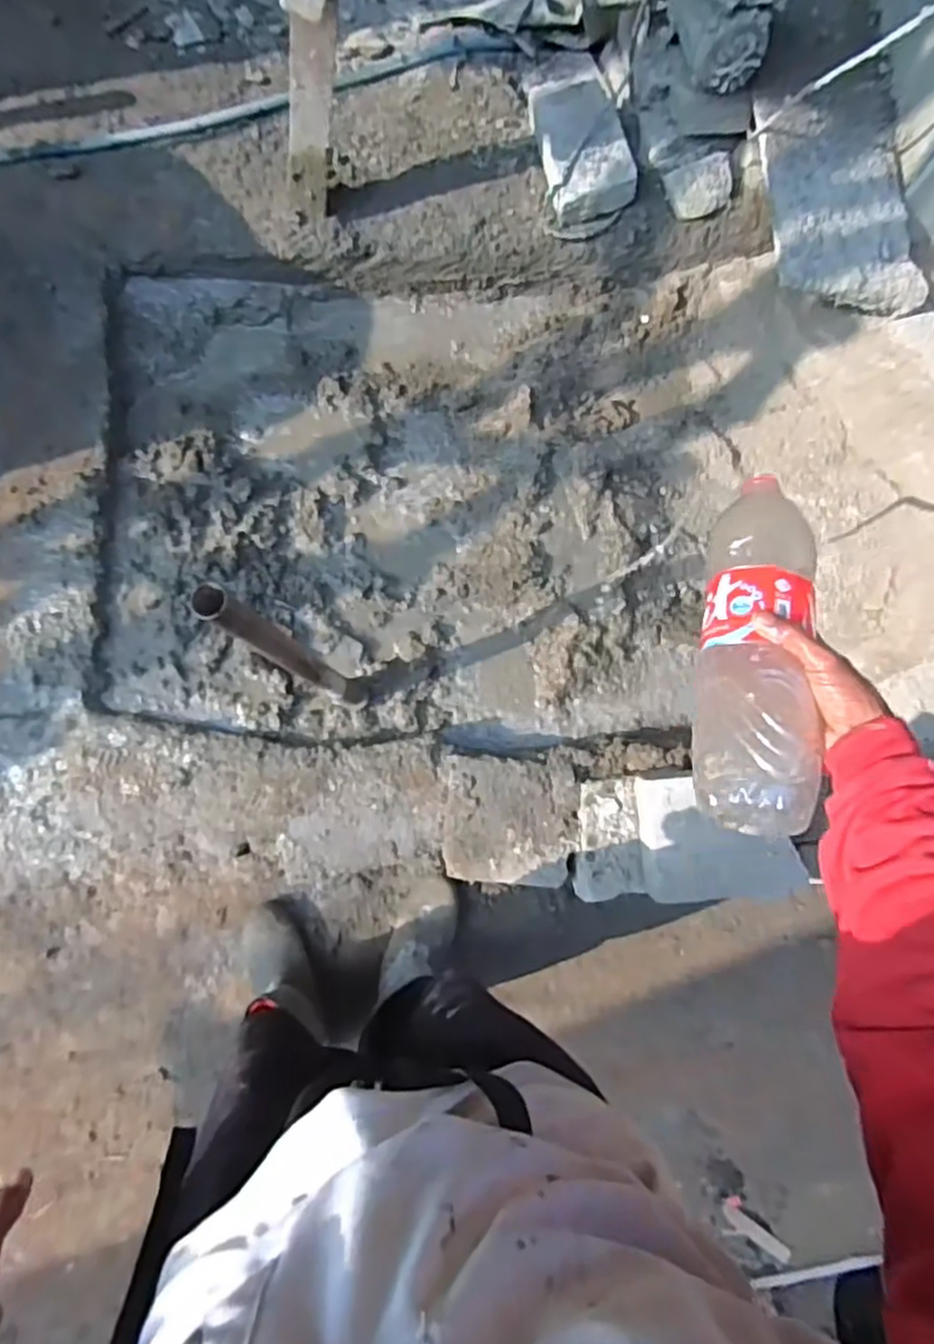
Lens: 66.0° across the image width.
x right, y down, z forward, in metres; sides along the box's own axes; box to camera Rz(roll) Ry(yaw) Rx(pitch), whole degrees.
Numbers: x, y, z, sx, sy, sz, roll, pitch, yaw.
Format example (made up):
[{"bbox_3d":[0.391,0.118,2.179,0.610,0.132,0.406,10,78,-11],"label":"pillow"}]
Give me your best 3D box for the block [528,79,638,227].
[{"bbox_3d":[0.210,-0.984,1.336,0.156,0.091,0.249,-18,82,-8],"label":"block"}]

